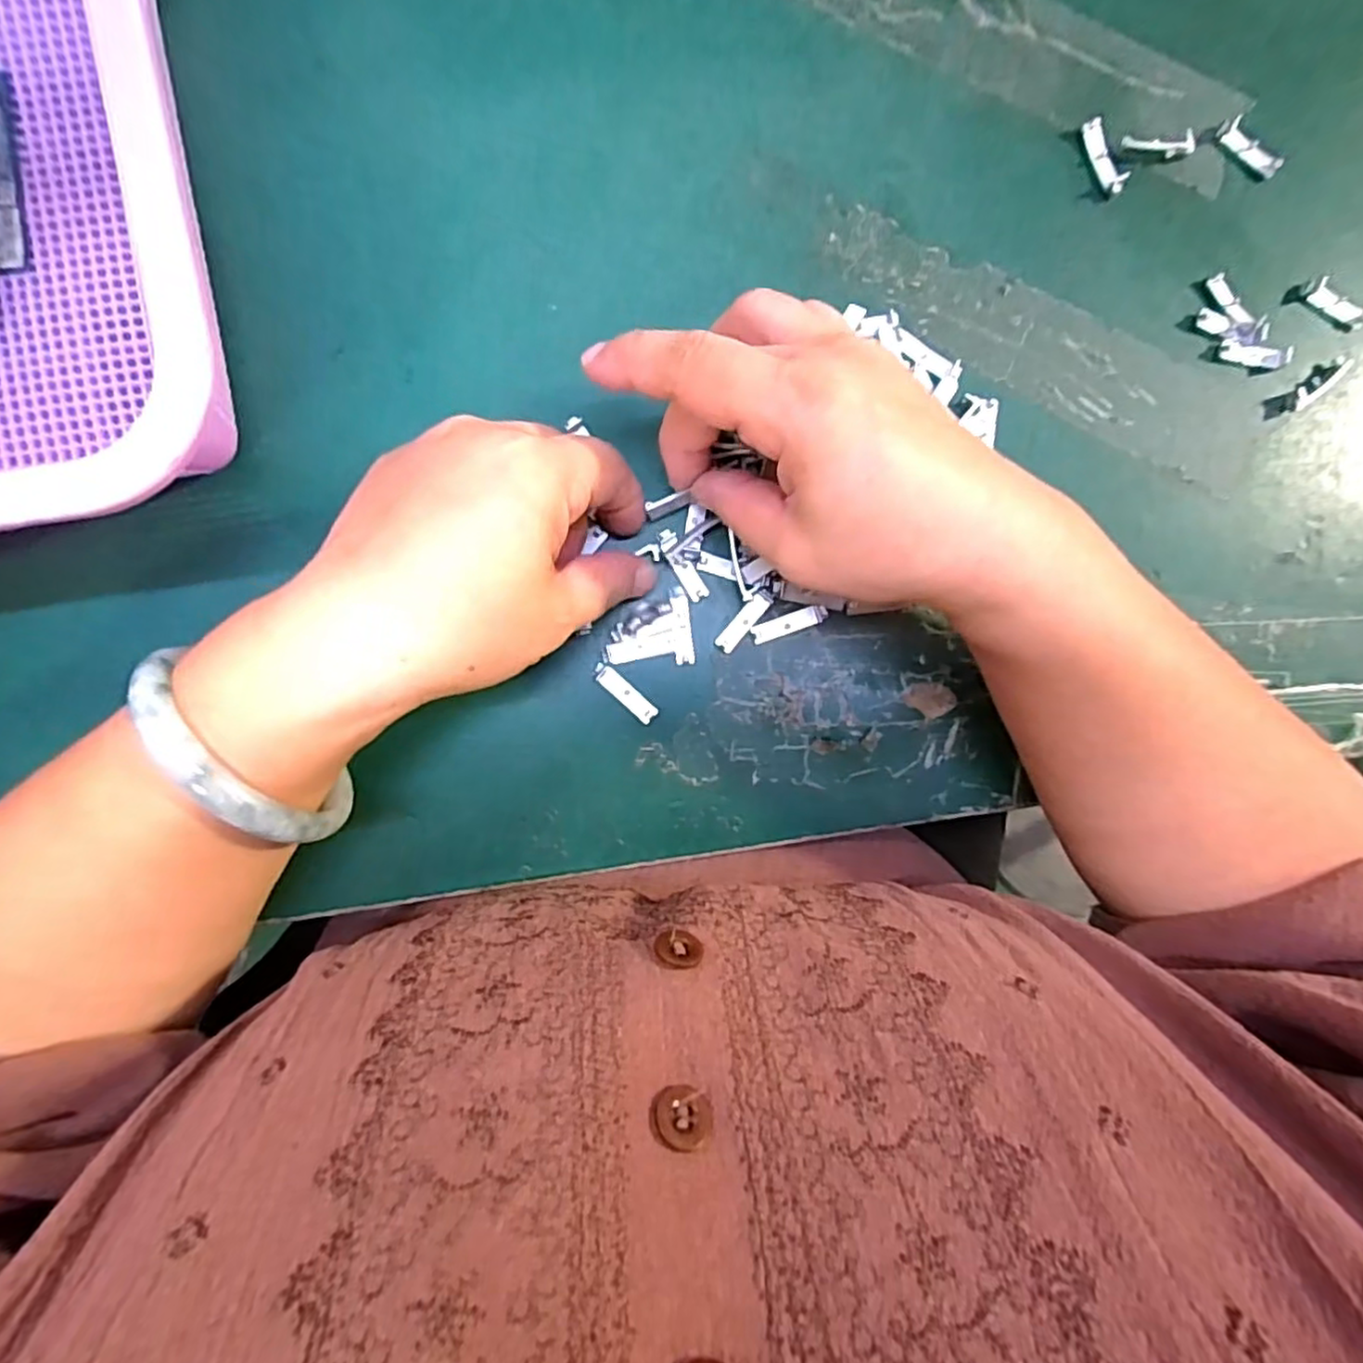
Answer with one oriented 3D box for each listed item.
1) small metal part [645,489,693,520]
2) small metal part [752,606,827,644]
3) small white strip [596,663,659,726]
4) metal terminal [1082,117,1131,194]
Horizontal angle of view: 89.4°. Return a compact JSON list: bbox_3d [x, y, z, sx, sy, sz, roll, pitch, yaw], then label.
[{"bbox_3d":[-0.005,-0.066,0.256,0.017,0.005,0.005,-22,93,-3],"label":"small metal part"},{"bbox_3d":[0.042,-0.022,0.266,0.029,0.005,0.008,-19,93,-4],"label":"small metal part"},{"bbox_3d":[-0.021,0.005,0.261,0.029,0.004,0.007,42,88,-5],"label":"small white strip"},{"bbox_3d":[0.167,-0.207,0.272,0.010,0.005,0.029,-29,94,-4],"label":"metal terminal"}]

